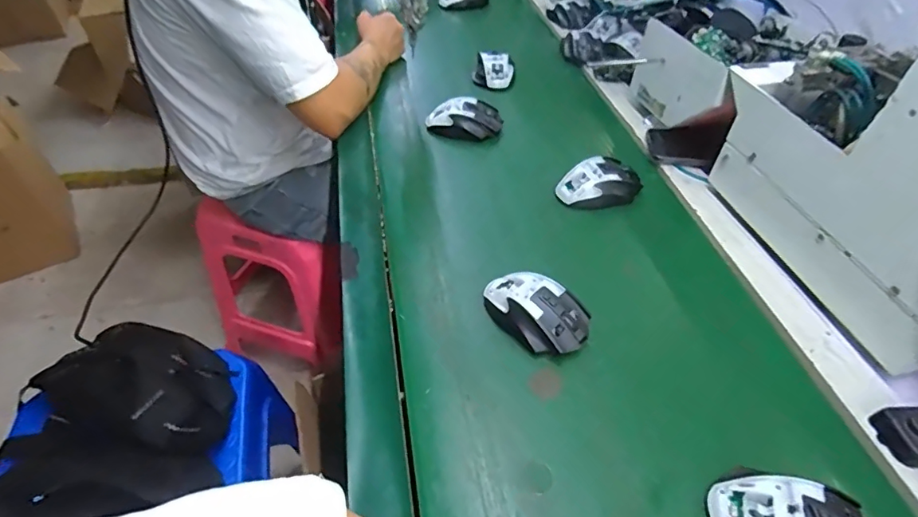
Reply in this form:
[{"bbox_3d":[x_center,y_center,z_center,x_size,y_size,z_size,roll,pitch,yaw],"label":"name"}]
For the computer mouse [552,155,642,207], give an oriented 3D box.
[{"bbox_3d":[0.190,-0.104,0.693,0.120,0.039,0.066,-7,47,-9],"label":"computer mouse"}]

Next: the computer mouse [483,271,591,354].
[{"bbox_3d":[0.079,0.052,0.527,0.114,0.032,0.070,34,54,27],"label":"computer mouse"}]

